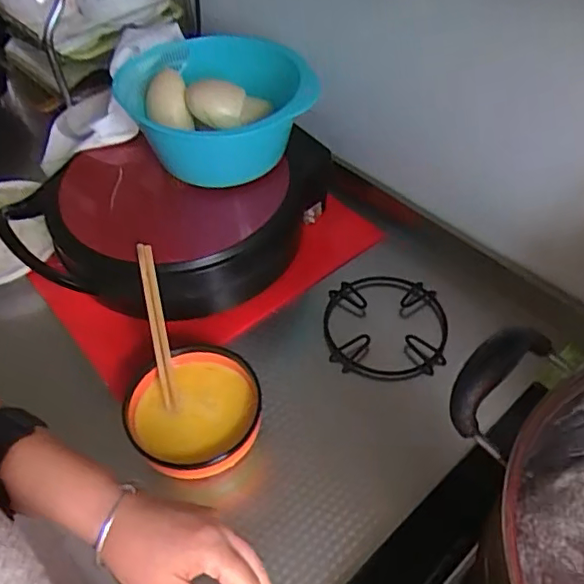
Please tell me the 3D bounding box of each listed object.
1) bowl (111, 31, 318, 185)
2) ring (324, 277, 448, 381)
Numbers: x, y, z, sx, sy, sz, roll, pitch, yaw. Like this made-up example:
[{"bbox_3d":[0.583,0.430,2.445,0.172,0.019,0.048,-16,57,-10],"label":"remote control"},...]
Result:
[{"bbox_3d":[-0.091,-0.226,0.729,0.207,0.099,0.212,-21,53,-15],"label":"bowl"},{"bbox_3d":[0.115,0.039,0.723,0.149,0.012,0.144,-1,50,1],"label":"ring"}]

